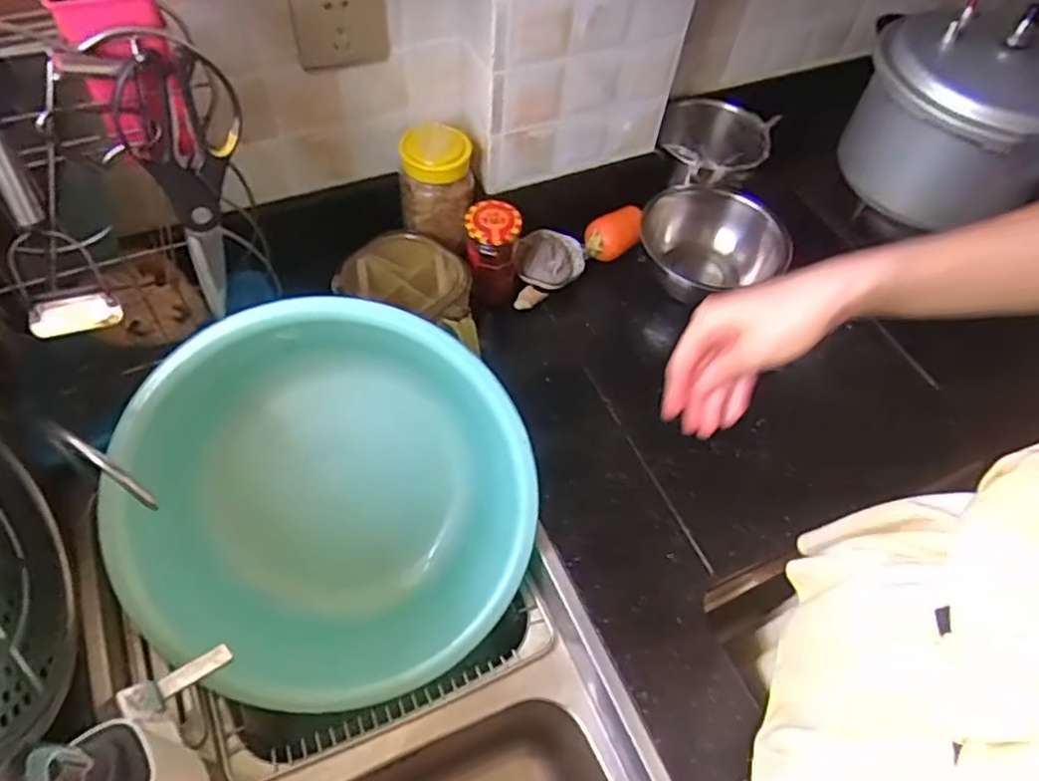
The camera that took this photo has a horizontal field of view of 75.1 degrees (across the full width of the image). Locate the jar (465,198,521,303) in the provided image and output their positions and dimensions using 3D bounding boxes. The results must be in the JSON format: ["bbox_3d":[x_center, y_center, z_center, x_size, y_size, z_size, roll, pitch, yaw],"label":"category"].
[{"bbox_3d":[-0.034,-0.166,0.823,0.061,0.112,0.061,2,56,-4],"label":"jar"}]

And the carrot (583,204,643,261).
[{"bbox_3d":[0.125,-0.206,0.888,0.089,0.046,0.047,-31,64,-23],"label":"carrot"}]

